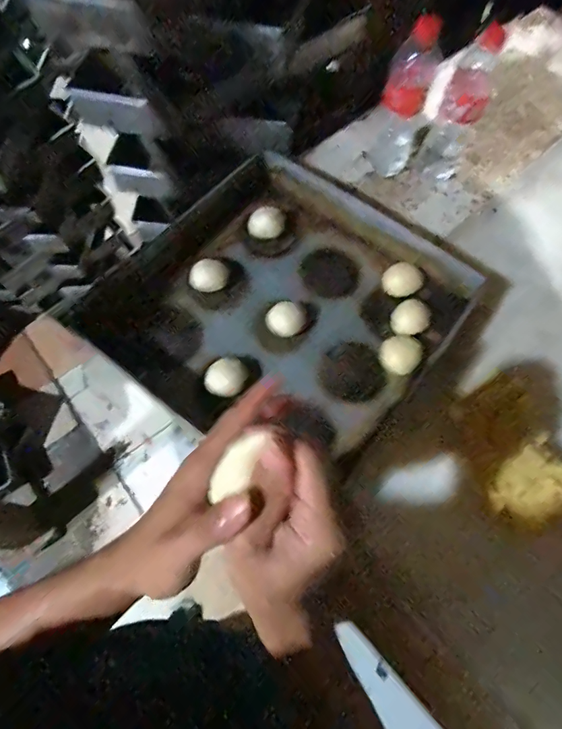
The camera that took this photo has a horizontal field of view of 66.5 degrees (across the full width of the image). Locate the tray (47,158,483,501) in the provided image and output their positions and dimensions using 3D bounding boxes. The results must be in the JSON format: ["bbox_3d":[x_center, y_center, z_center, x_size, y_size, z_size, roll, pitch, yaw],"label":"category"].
[{"bbox_3d":[0.004,-0.086,0.625,0.439,0.061,0.431,35,75,12],"label":"tray"}]

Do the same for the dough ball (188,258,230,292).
[{"bbox_3d":[-0.105,-0.128,0.630,0.055,0.031,0.043,2,67,0],"label":"dough ball"}]

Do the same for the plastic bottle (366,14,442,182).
[{"bbox_3d":[0.195,-0.419,0.671,0.074,0.221,0.093,18,68,7],"label":"plastic bottle"}]

